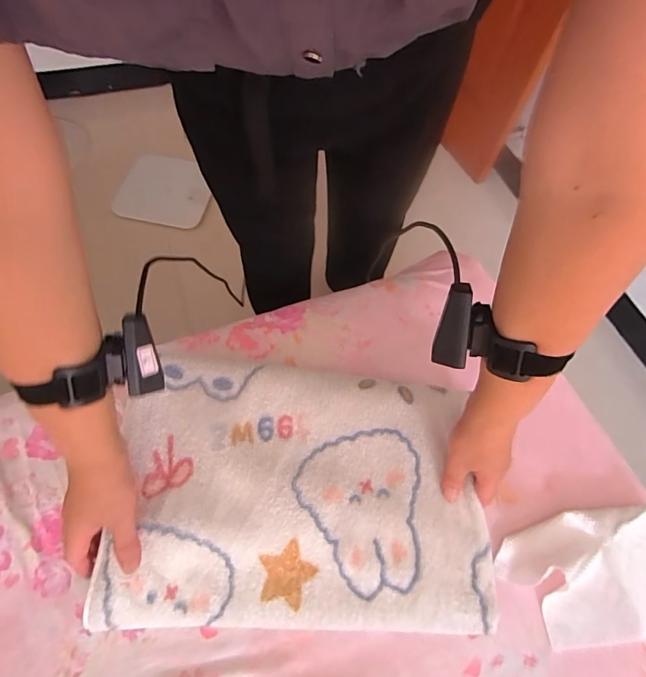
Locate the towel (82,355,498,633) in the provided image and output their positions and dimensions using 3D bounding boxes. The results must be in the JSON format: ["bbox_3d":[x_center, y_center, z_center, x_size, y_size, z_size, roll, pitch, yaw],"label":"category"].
[{"bbox_3d":[-0.027,0.156,0.442,0.371,0.040,0.261,2,62,-2],"label":"towel"}]

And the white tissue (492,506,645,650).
[{"bbox_3d":[0.298,0.247,0.434,0.200,0.042,0.119,-14,64,-10],"label":"white tissue"}]

